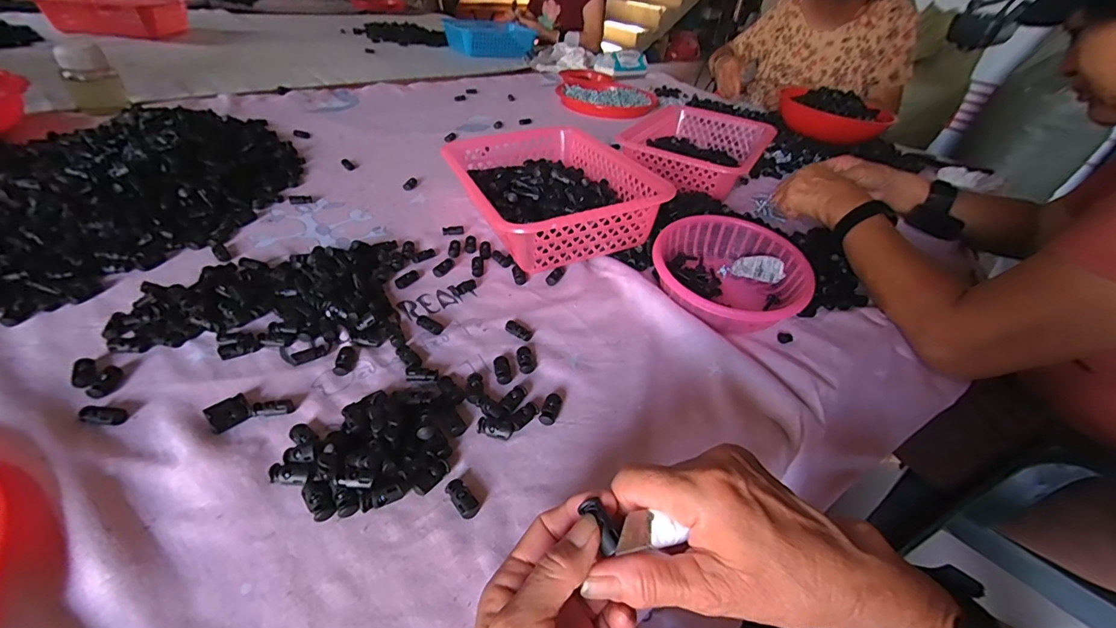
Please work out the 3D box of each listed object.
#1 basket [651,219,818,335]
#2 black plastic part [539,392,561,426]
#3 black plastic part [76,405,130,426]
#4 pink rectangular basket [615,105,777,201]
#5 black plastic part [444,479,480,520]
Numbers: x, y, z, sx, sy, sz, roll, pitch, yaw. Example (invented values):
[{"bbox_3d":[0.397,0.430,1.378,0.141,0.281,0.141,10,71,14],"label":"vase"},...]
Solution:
[{"bbox_3d":[0.191,-0.045,0.534,0.165,0.052,0.162,4,41,-4],"label":"basket"},{"bbox_3d":[-0.006,0.080,0.400,0.013,0.009,0.031,16,41,10],"label":"black plastic part"},{"bbox_3d":[-0.340,0.076,0.352,0.031,0.006,0.016,5,41,-3],"label":"black plastic part"},{"bbox_3d":[0.243,-0.291,0.838,0.208,0.067,0.280,26,44,20],"label":"pink rectangular basket"},{"bbox_3d":[-0.066,0.126,0.325,0.014,0.008,0.029,-26,51,-33],"label":"black plastic part"}]

